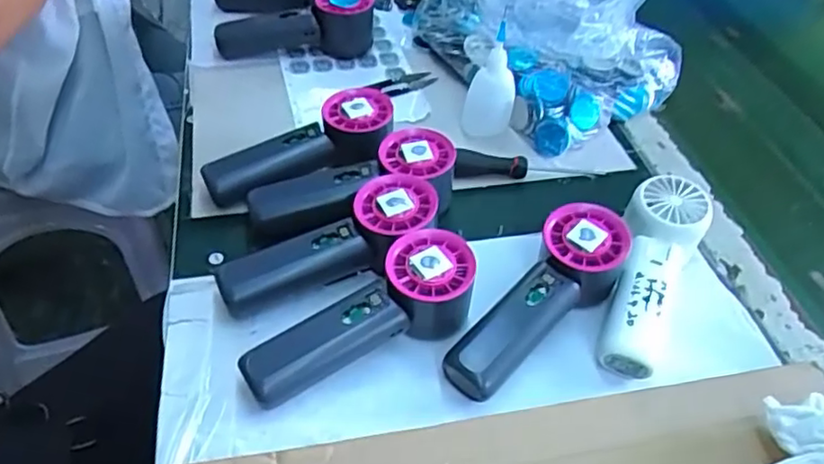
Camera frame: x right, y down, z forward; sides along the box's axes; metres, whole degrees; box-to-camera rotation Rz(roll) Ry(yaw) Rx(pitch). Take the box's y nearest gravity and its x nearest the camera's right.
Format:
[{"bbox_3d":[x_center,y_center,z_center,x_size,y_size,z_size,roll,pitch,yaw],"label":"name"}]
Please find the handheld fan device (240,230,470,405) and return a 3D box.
[{"bbox_3d":[-0.033,0.053,0.402,0.153,0.054,0.060,-16,50,-21],"label":"handheld fan device"}]

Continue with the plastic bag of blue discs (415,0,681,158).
[{"bbox_3d":[0.137,-0.209,0.631,0.196,0.104,0.245,-22,52,-25],"label":"plastic bag of blue discs"}]

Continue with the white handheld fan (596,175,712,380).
[{"bbox_3d":[0.161,0.026,0.441,0.054,0.053,0.145,25,48,17],"label":"white handheld fan"}]

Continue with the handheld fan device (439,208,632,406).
[{"bbox_3d":[0.084,0.045,0.422,0.056,0.048,0.161,36,67,26],"label":"handheld fan device"}]

